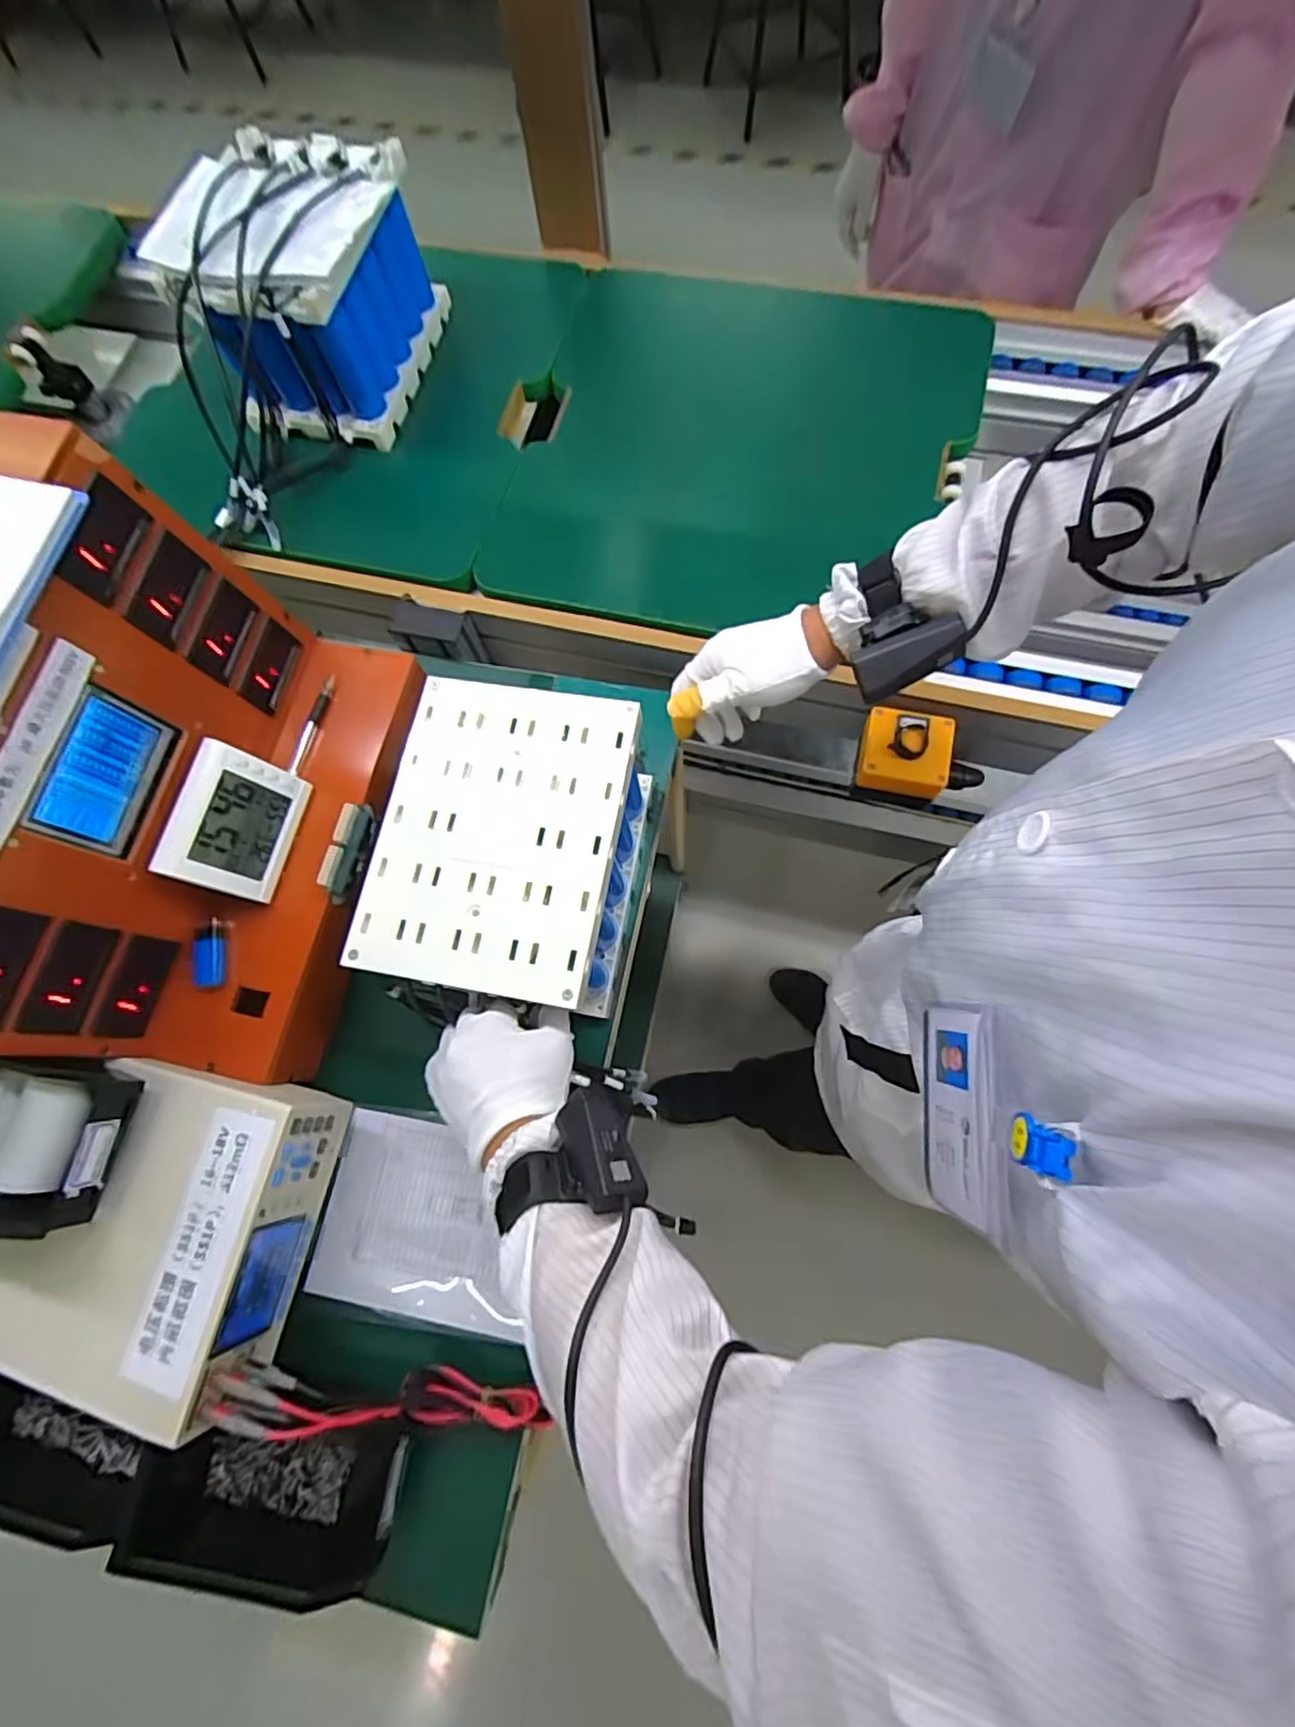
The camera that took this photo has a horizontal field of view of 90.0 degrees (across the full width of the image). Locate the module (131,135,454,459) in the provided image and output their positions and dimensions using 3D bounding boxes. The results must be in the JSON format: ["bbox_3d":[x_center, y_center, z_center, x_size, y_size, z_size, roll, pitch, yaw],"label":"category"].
[{"bbox_3d":[-0.366,-0.621,0.708,0.198,0.162,0.225,12,75,5],"label":"module"}]

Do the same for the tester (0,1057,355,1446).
[{"bbox_3d":[-0.425,0.261,0.493,0.321,0.068,0.217,11,75,5],"label":"tester"}]

